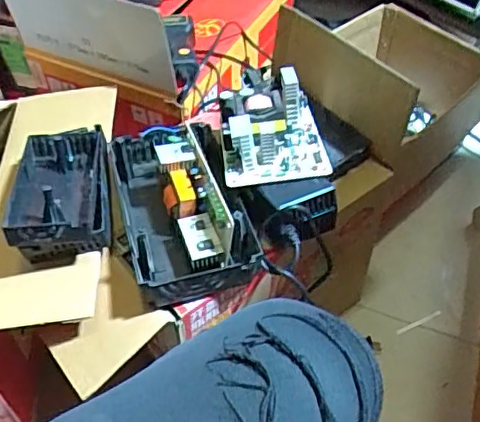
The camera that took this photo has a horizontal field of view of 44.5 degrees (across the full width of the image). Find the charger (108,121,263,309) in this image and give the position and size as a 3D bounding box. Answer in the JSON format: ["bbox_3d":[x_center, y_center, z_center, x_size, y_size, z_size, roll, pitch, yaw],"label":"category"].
[{"bbox_3d":[-0.068,-0.012,0.641,0.128,0.079,0.229,-14,50,-9],"label":"charger"}]

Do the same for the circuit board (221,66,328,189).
[{"bbox_3d":[0.034,-0.099,0.666,0.113,0.050,0.169,-5,49,-1],"label":"circuit board"}]

